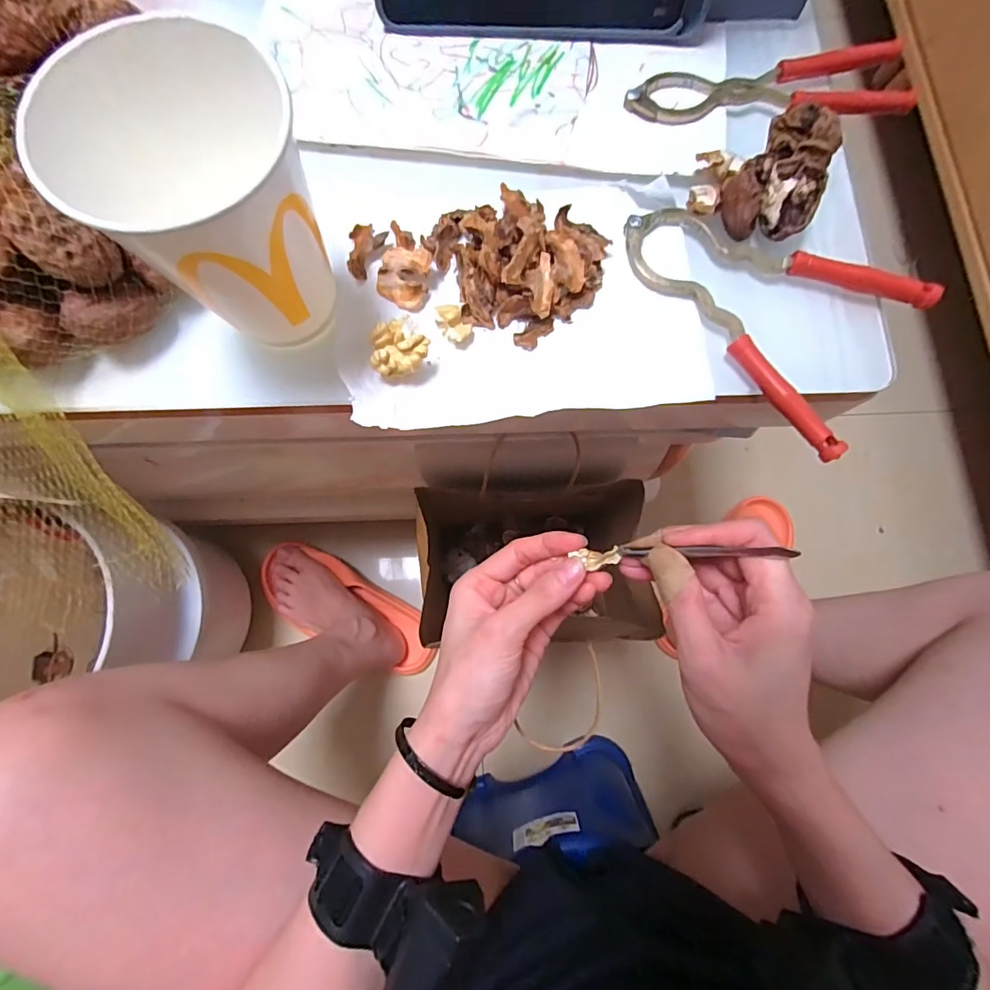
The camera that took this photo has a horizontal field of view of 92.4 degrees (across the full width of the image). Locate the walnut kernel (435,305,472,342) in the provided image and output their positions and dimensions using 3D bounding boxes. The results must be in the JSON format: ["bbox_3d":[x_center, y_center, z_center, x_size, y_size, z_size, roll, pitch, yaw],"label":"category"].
[{"bbox_3d":[-0.021,-0.088,0.244,0.013,0.008,0.021,-37,81,-7],"label":"walnut kernel"}]

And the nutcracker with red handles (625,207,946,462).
[{"bbox_3d":[0.151,-0.108,0.248,0.103,0.014,0.156,-38,81,-8],"label":"nutcracker with red handles"}]

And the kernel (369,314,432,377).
[{"bbox_3d":[-0.046,-0.071,0.233,0.027,0.022,0.027,-5,79,-2],"label":"kernel"}]

